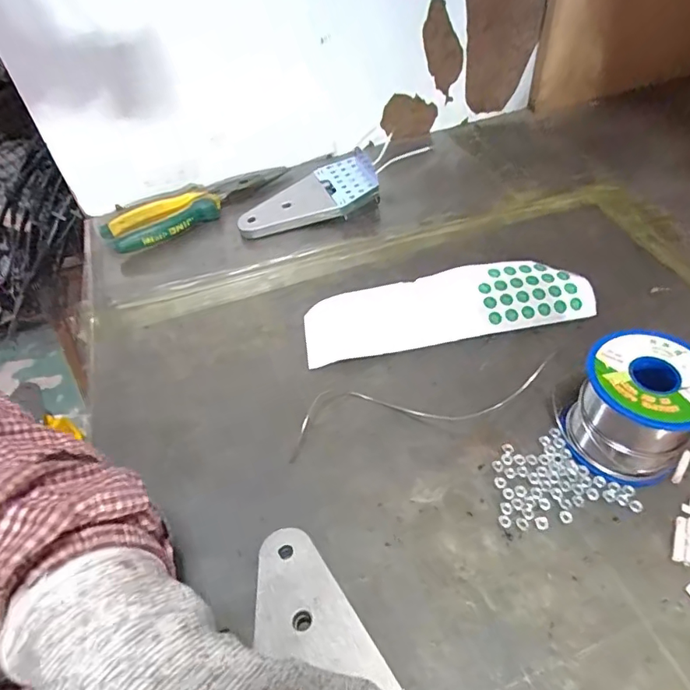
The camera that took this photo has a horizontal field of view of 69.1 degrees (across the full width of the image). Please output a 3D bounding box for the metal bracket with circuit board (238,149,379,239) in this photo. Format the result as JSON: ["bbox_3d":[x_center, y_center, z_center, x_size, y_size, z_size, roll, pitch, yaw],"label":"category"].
[{"bbox_3d":[-0.032,-0.140,0.488,0.143,0.030,0.068,-25,50,-16],"label":"metal bracket with circuit board"}]

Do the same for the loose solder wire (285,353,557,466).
[{"bbox_3d":[0.049,0.037,0.337,0.181,0.011,0.042,-11,53,-10],"label":"loose solder wire"}]

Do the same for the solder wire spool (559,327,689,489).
[{"bbox_3d":[0.169,0.036,0.289,0.063,0.062,0.062,-3,48,3],"label":"solder wire spool"}]

